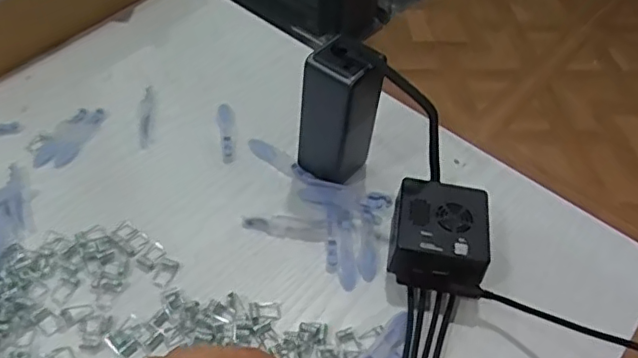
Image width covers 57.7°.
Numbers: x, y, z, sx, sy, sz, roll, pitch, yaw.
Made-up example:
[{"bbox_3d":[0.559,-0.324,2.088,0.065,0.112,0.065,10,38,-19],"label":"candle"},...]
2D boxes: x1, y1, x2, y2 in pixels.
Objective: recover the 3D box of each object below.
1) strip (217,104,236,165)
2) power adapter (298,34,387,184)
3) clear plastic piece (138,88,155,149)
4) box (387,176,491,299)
[{"bbox_3d":[-0.090,-0.046,0.566,0.017,0.005,0.077,-3,49,-9],"label":"strip"},{"bbox_3d":[0.017,-0.053,0.496,0.049,0.134,0.049,32,53,20],"label":"power adapter"},{"bbox_3d":[-0.171,-0.065,0.573,0.013,0.004,0.080,-2,49,-7],"label":"clear plastic piece"},{"bbox_3d":[0.095,0.047,0.472,0.074,0.049,0.087,10,49,3],"label":"box"}]

